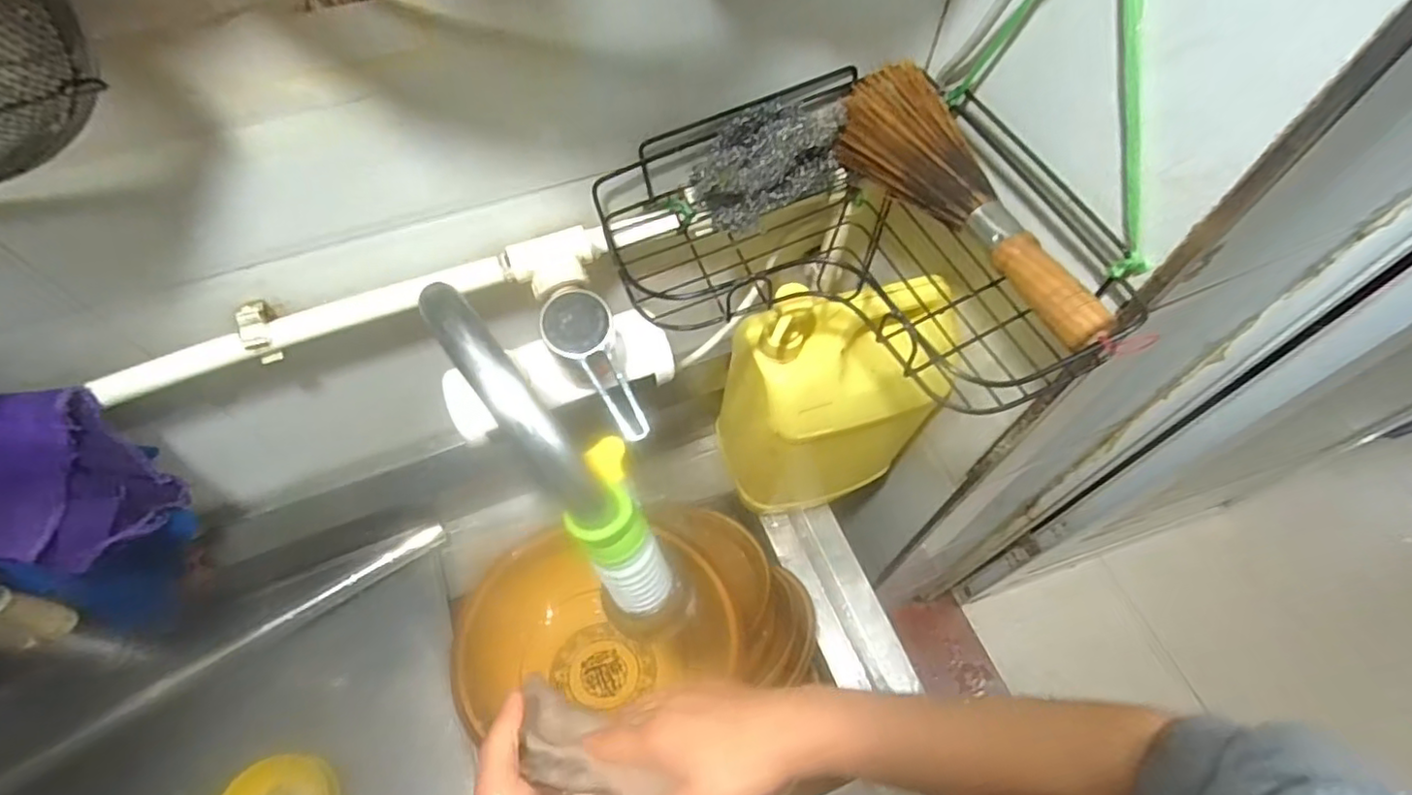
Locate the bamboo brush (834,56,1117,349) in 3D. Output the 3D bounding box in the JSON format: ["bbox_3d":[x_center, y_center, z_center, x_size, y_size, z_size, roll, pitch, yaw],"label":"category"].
[{"bbox_3d":[0.175,-0.127,0.424,0.067,0.051,0.245,-21,63,-12],"label":"bamboo brush"}]

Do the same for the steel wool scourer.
[{"bbox_3d":[0.048,-0.168,0.462,0.119,0.054,0.063,-19,62,-11],"label":"steel wool scourer"}]

